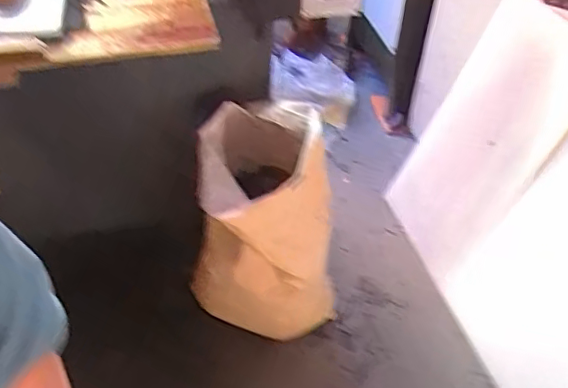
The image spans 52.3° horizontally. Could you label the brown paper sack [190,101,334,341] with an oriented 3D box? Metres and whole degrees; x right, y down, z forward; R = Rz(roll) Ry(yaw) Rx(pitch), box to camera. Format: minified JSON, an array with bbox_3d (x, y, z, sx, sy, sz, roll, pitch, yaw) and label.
[{"bbox_3d":[-0.050,0.058,1.487,0.334,0.524,0.434,10,41,7],"label":"brown paper sack"}]

